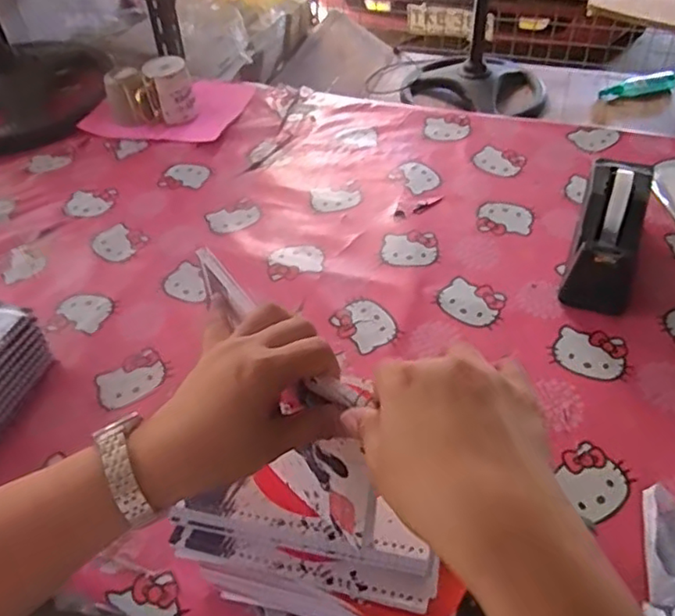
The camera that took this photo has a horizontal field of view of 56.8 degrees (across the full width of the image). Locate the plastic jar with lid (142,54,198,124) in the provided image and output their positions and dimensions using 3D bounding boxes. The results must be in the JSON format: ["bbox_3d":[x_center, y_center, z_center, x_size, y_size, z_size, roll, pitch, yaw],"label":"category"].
[{"bbox_3d":[-0.304,-0.399,1.136,0.075,0.090,0.075,-19,48,-13],"label":"plastic jar with lid"}]

